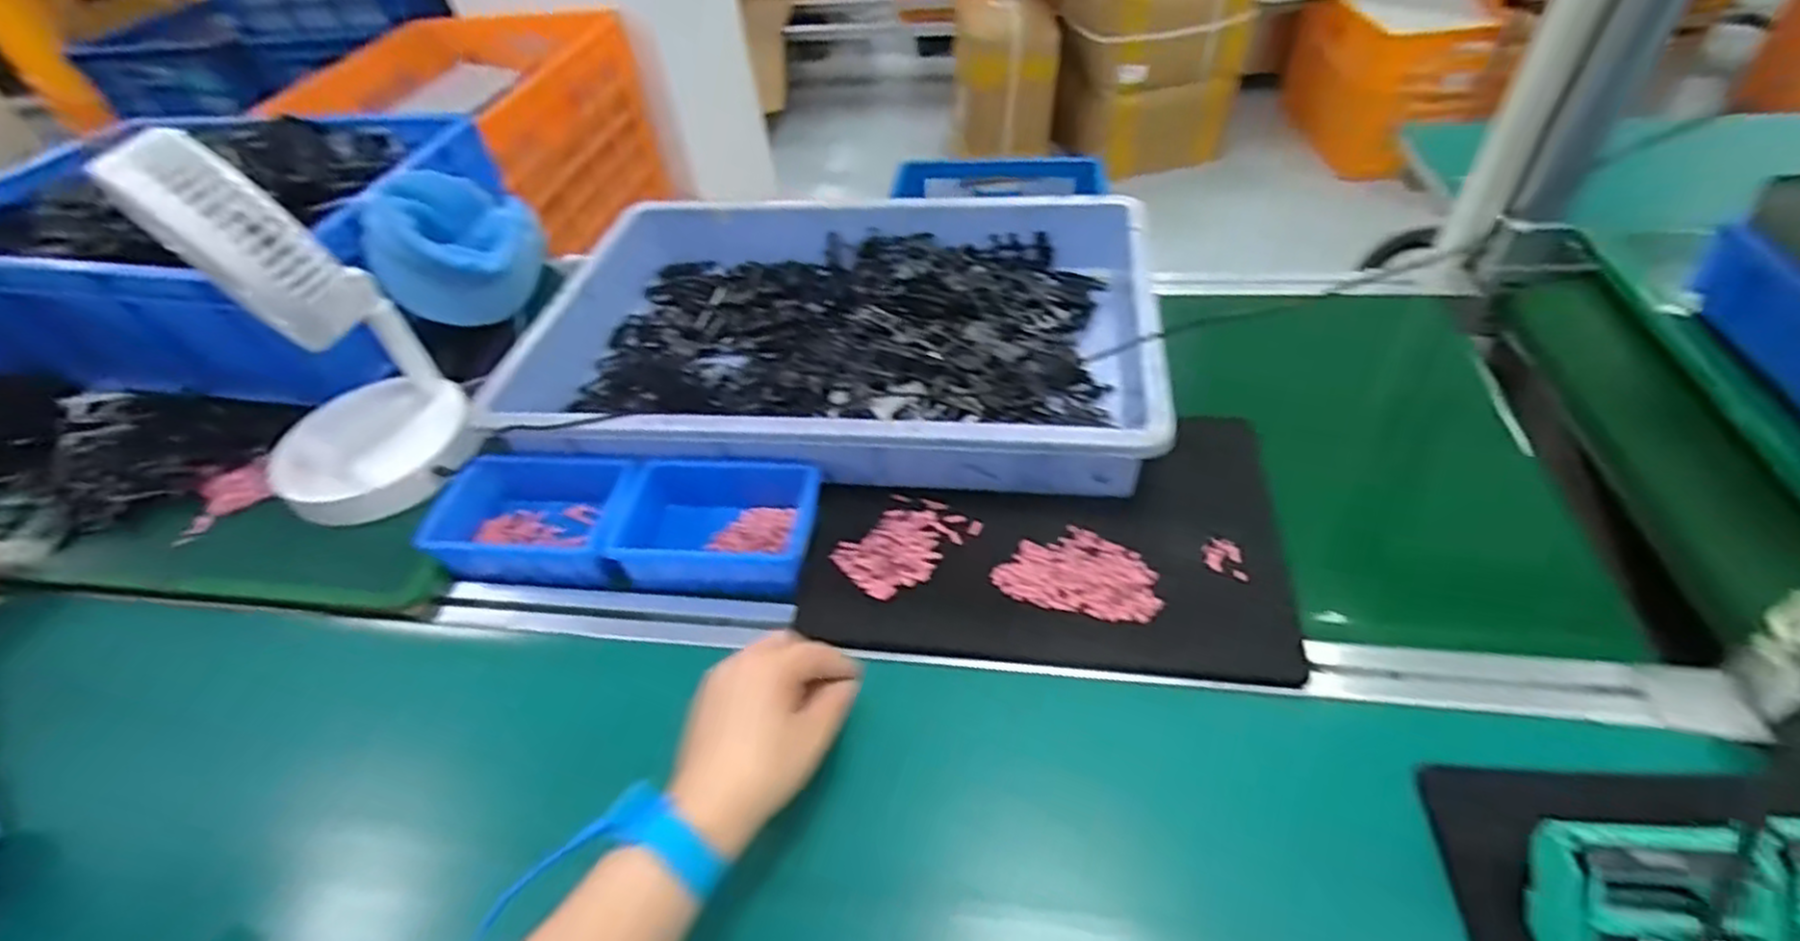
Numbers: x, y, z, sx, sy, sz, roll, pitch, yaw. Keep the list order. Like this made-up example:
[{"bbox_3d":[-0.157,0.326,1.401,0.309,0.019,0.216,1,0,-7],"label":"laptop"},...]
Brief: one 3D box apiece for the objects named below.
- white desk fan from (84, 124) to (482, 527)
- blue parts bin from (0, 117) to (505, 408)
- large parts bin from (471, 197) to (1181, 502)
[{"bbox_3d":[-0.485,-0.103,0.605,0.158,0.306,0.154,-37,53,-26],"label":"white desk fan"},{"bbox_3d":[-0.774,-0.239,0.841,0.597,0.182,0.336,1,46,8],"label":"blue parts bin"},{"bbox_3d":[-0.069,-0.130,0.710,0.566,0.078,0.353,2,46,9],"label":"large parts bin"}]

